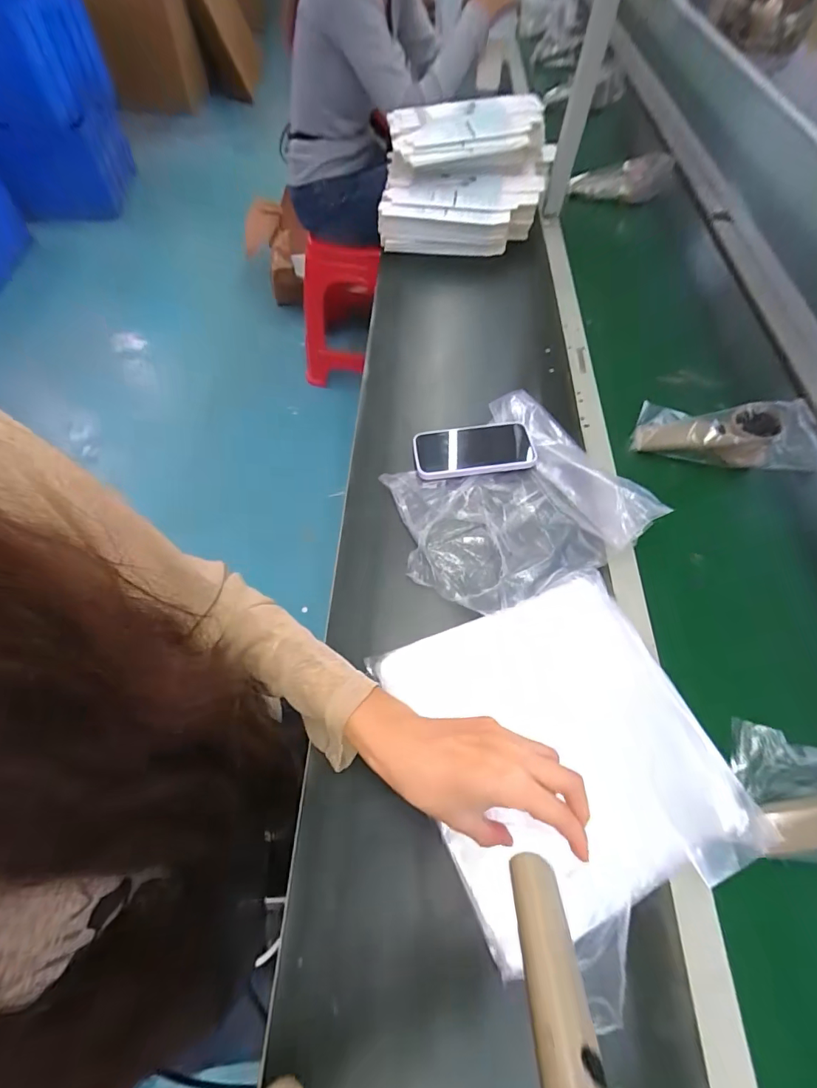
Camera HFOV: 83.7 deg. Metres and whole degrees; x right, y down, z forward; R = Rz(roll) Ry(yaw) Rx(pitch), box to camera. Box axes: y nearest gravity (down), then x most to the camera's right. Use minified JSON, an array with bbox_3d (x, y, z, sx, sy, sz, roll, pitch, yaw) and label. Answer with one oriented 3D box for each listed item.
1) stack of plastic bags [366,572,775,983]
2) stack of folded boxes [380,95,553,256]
[{"bbox_3d":[0.131,0.168,0.403,0.235,0.038,0.263,-20,63,-13],"label":"stack of plastic bags"},{"bbox_3d":[0.104,-0.665,0.826,0.304,0.151,0.248,6,60,1],"label":"stack of folded boxes"}]

